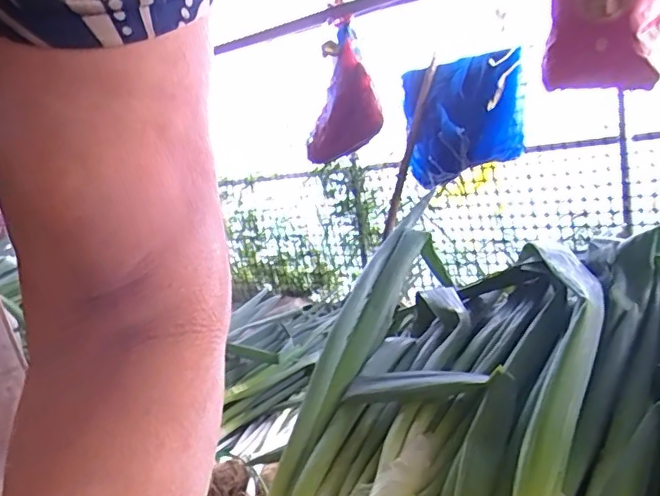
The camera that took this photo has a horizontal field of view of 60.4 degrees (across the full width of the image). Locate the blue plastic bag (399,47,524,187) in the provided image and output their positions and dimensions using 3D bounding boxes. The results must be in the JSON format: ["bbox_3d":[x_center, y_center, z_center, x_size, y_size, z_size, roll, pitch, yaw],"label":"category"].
[{"bbox_3d":[0.365,-0.393,1.703,0.112,0.390,0.447,14,-4,-37],"label":"blue plastic bag"}]

